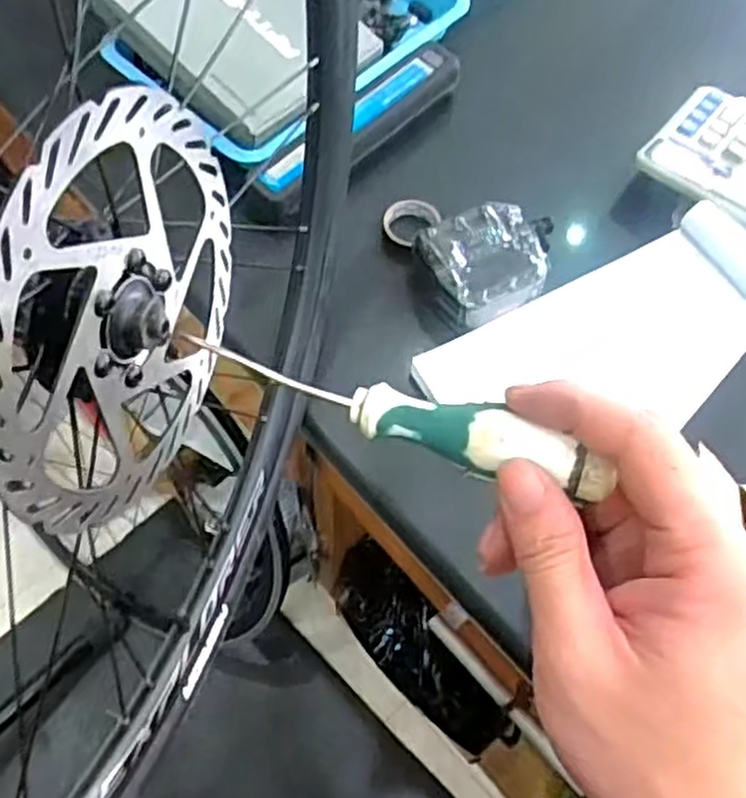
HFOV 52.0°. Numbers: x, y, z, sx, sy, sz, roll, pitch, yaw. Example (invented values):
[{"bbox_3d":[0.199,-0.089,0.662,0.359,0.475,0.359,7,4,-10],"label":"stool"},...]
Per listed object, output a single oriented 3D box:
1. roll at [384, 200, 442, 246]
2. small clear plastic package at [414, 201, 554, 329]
[{"bbox_3d":[0.034,-0.158,0.690,0.049,0.016,0.045,1,64,-2],"label":"roll"},{"bbox_3d":[0.100,-0.115,0.648,0.116,0.054,0.093,-24,67,-14],"label":"small clear plastic package"}]

